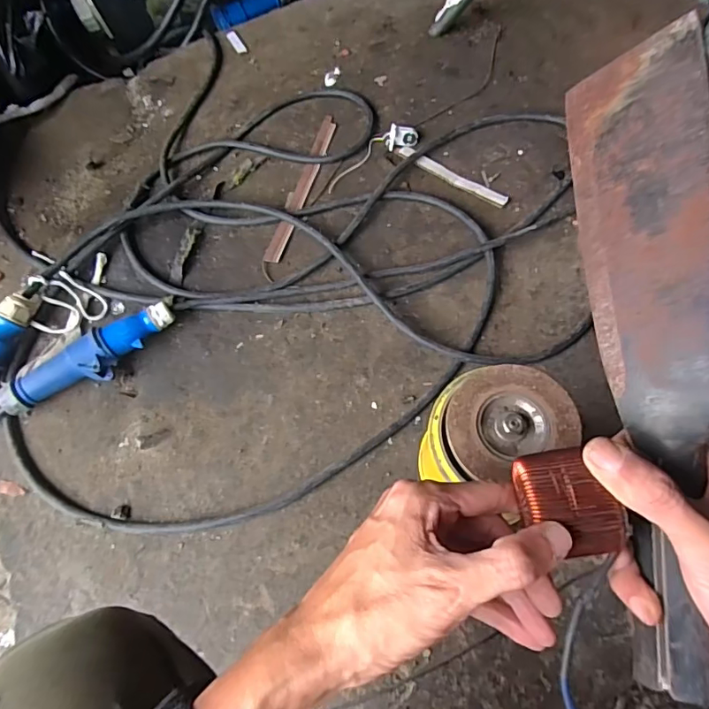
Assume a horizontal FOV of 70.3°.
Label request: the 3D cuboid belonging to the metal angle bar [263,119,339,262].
[{"bbox_3d":[-0.080,-0.264,0.786,0.025,0.009,0.284,14,69,11],"label":"metal angle bar"}]

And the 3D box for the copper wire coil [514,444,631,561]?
[{"bbox_3d":[0.099,0.068,0.233,0.041,0.018,0.048,-7,69,0],"label":"copper wire coil"}]

